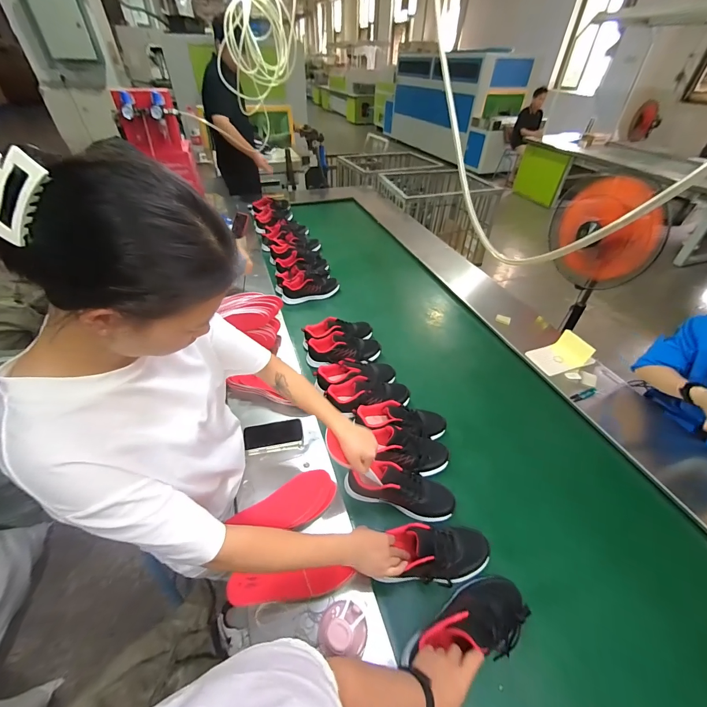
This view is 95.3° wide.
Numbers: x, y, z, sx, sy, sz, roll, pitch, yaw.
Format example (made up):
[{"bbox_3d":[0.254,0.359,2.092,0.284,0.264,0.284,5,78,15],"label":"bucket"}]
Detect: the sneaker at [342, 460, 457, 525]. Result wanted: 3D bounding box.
[{"bbox_3d":[0.112,0.318,0.762,0.261,0.081,0.092,14,45,13],"label":"sneaker"}]

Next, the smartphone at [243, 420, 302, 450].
[{"bbox_3d":[-0.226,0.227,0.916,0.159,0.015,0.076,-11,53,-4],"label":"smartphone"}]

